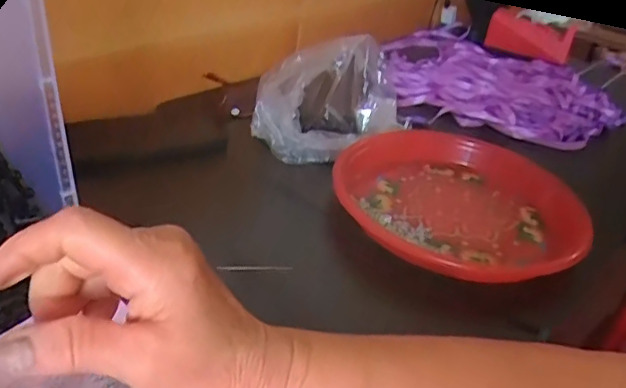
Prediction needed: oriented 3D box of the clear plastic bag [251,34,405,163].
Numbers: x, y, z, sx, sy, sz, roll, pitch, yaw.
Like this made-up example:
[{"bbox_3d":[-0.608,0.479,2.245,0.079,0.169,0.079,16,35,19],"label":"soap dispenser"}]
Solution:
[{"bbox_3d":[0.015,-0.100,0.610,0.156,0.110,0.089,-3,34,-18],"label":"clear plastic bag"}]

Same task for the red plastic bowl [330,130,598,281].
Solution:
[{"bbox_3d":[0.137,0.010,0.547,0.228,0.045,0.225,31,38,31],"label":"red plastic bowl"}]

